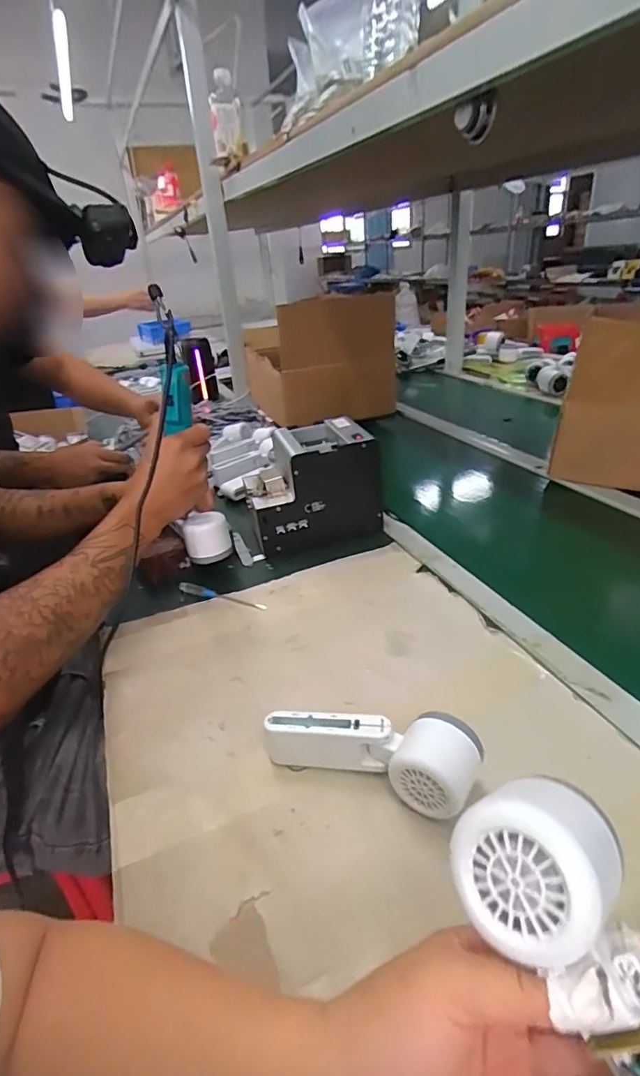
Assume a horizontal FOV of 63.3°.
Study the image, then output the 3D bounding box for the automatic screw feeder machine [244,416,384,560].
[{"bbox_3d":[-0.013,-0.078,0.765,0.181,0.144,0.129,-11,30,-10],"label":"automatic screw feeder machine"}]

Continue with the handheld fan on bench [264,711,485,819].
[{"bbox_3d":[0.038,0.165,0.414,0.168,0.051,0.055,7,32,23],"label":"handheld fan on bench"}]

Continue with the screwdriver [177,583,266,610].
[{"bbox_3d":[-0.124,0.072,0.655,0.130,0.009,0.015,8,32,23],"label":"screwdriver"}]

